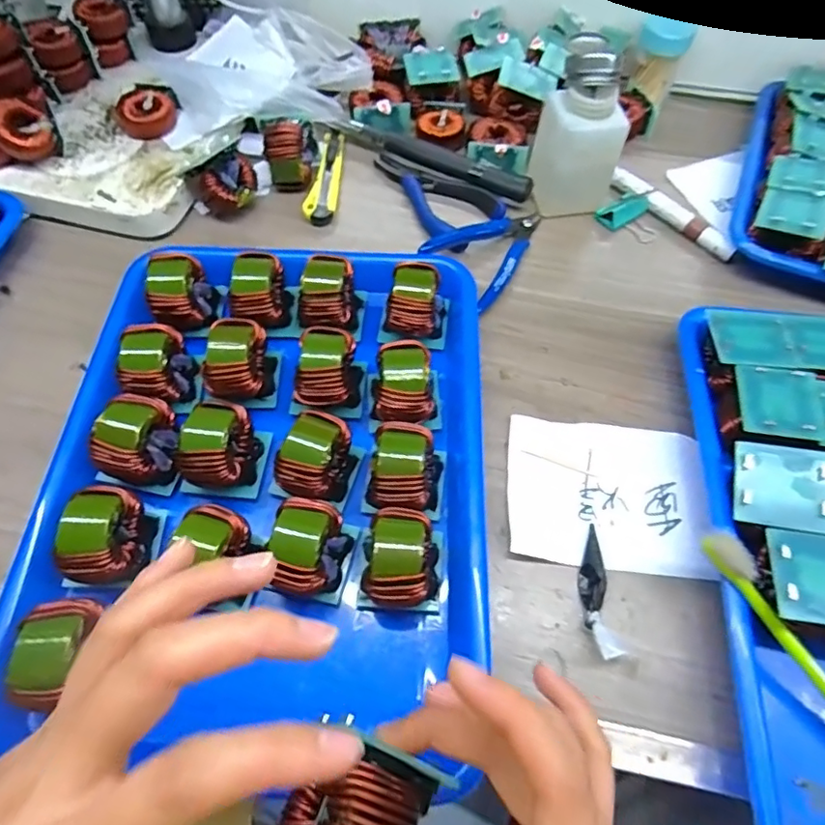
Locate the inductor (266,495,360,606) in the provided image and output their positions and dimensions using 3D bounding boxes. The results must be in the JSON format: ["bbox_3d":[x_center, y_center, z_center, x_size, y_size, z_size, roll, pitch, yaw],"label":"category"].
[{"bbox_3d":[-0.054,0.074,0.298,0.037,0.043,0.048,13,60,6],"label":"inductor"}]

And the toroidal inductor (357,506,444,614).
[{"bbox_3d":[-0.004,0.081,0.296,0.040,0.045,0.050,5,60,2],"label":"toroidal inductor"}]

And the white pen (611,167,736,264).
[{"bbox_3d":[0.212,-0.165,0.462,0.017,0.017,0.122,-30,65,-17],"label":"white pen"}]

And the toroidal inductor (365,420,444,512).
[{"bbox_3d":[-0.003,0.035,0.321,0.038,0.040,0.047,8,60,3],"label":"toroidal inductor"}]

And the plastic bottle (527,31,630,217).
[{"bbox_3d":[0.128,-0.212,0.428,0.051,0.118,0.049,-7,60,-5],"label":"plastic bottle"}]

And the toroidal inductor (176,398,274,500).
[{"bbox_3d":[-0.114,0.020,0.327,0.044,0.044,0.048,9,60,4],"label":"toroidal inductor"}]

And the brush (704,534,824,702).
[{"bbox_3d":[0.209,0.140,0.272,0.011,0.019,0.187,-32,78,-18],"label":"brush"}]

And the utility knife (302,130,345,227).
[{"bbox_3d":[-0.074,-0.206,0.483,0.024,0.012,0.111,2,60,0],"label":"utility knife"}]

